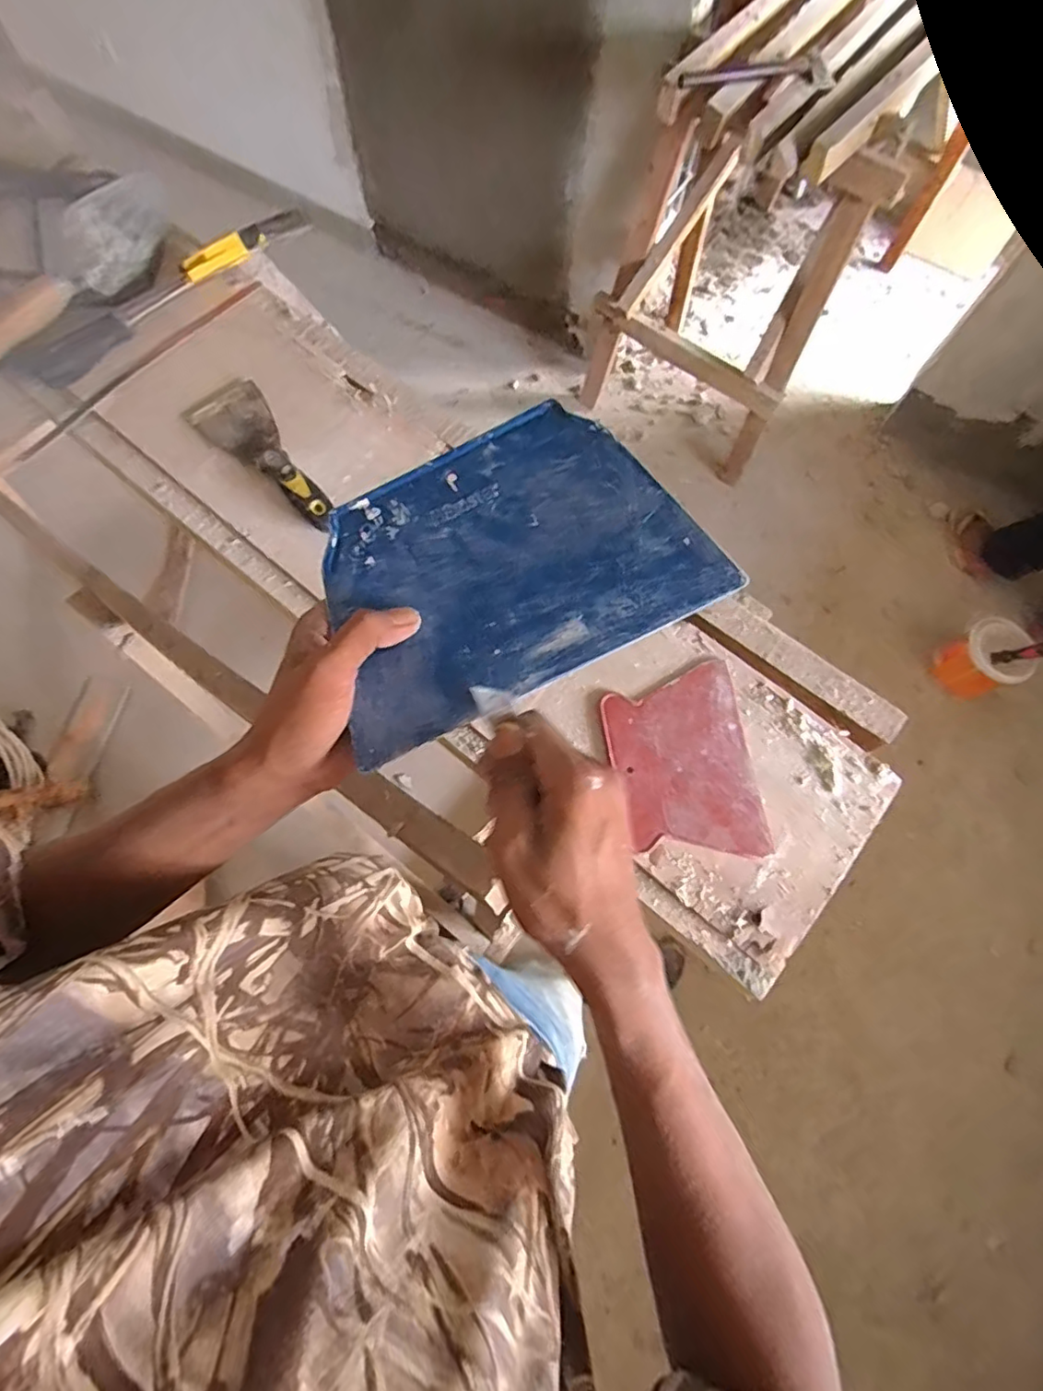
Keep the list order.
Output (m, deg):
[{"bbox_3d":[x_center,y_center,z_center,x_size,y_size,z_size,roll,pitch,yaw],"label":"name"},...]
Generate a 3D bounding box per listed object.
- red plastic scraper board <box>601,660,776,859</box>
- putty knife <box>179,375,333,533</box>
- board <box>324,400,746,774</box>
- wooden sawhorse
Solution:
[{"bbox_3d":[0.137,0.057,0.514,0.116,0.008,0.160,-7,72,-4],"label":"red plastic scraper board"},{"bbox_3d":[-0.244,-0.237,0.585,0.071,0.023,0.207,-41,78,-14],"label":"putty knife"},{"bbox_3d":[-0.014,-0.072,0.326,0.203,0.004,0.144,-26,77,2],"label":"board"},{"bbox_3d":[0.534,-1.039,1.519,0.554,0.731,0.420,37,74,10],"label":"wooden sawhorse"}]

